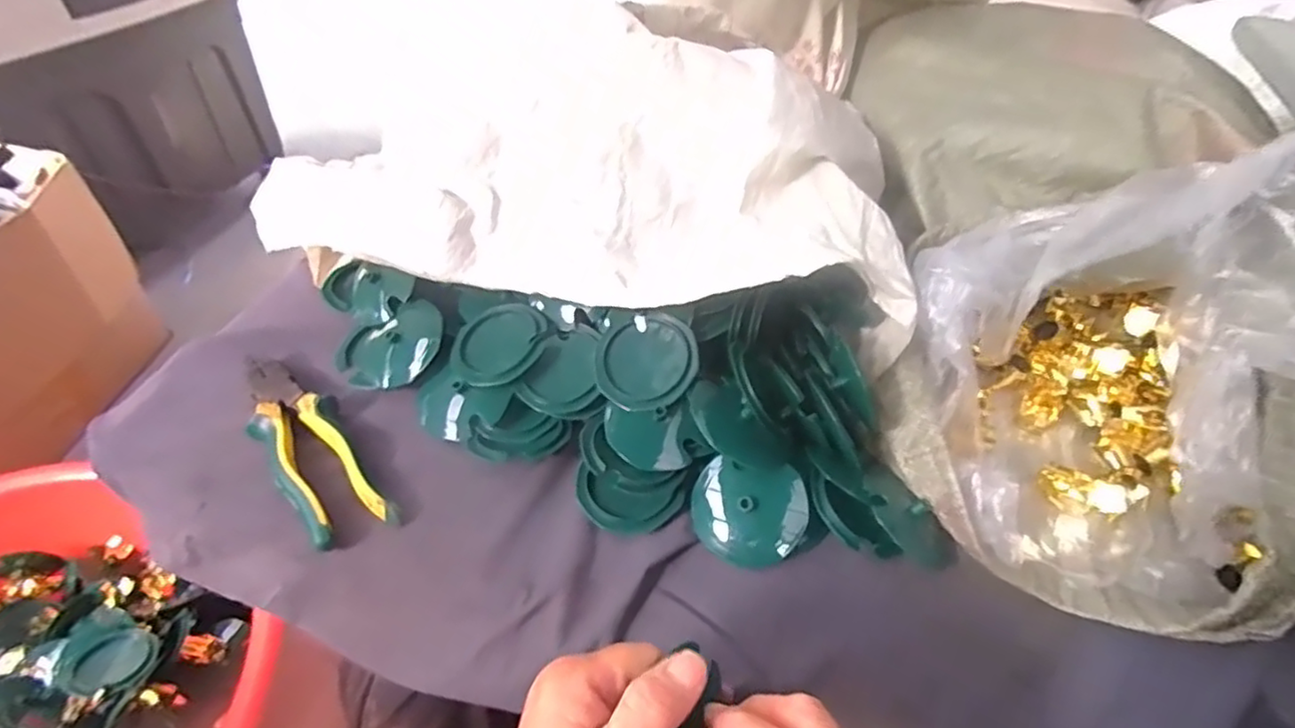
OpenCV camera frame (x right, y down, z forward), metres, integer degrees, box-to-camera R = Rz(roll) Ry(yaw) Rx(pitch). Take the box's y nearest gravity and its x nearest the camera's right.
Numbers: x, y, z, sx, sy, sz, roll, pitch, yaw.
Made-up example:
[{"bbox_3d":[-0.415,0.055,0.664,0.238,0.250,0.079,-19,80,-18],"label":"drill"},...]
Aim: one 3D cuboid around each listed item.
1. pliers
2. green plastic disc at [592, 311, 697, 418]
[{"bbox_3d":[-0.246,0.055,0.460,0.055,0.021,0.177,-27,53,-27],"label":"pliers"},{"bbox_3d":[-0.001,-0.003,0.468,0.073,0.008,0.073,-5,66,12],"label":"green plastic disc"}]

